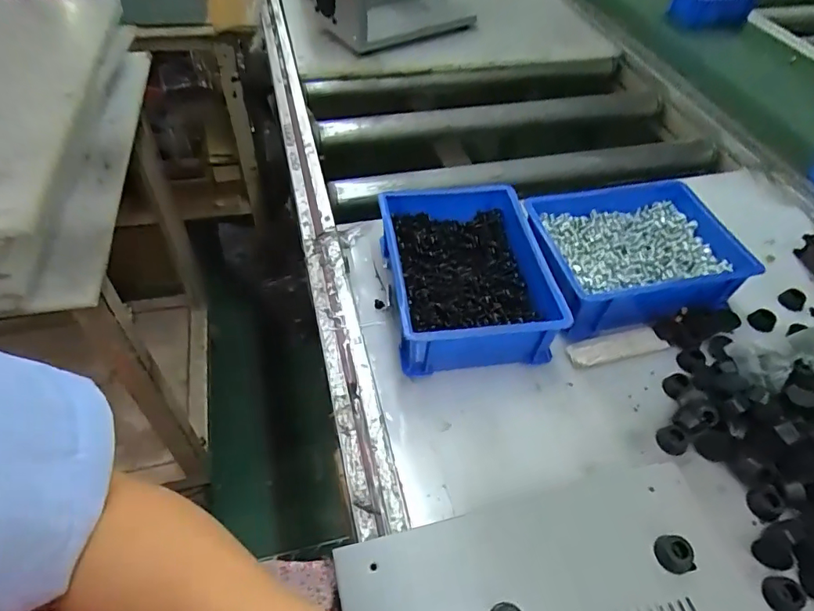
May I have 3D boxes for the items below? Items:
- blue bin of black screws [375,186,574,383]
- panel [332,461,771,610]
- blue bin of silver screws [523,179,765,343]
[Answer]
[{"bbox_3d":[0.058,-0.031,0.503,0.150,0.065,0.192,-6,50,-6],"label":"blue bin of black screws"},{"bbox_3d":[0.104,0.202,0.328,0.269,0.019,0.153,-11,51,-11],"label":"panel"},{"bbox_3d":[0.228,-0.055,0.528,0.201,0.061,0.158,-10,51,-10],"label":"blue bin of silver screws"}]

